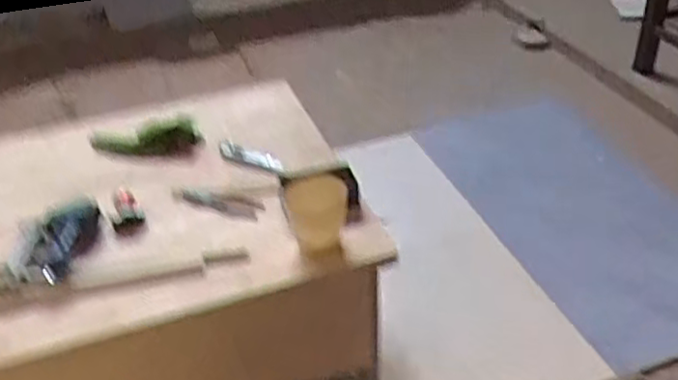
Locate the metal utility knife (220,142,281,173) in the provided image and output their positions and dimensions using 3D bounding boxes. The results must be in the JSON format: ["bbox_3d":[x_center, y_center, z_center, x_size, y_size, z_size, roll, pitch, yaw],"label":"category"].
[{"bbox_3d":[-0.213,-0.081,1.710,0.194,0.030,0.042,17,42,26],"label":"metal utility knife"}]

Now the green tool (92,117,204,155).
[{"bbox_3d":[-0.487,-0.128,1.822,0.297,0.078,0.055,-3,35,24],"label":"green tool"}]

